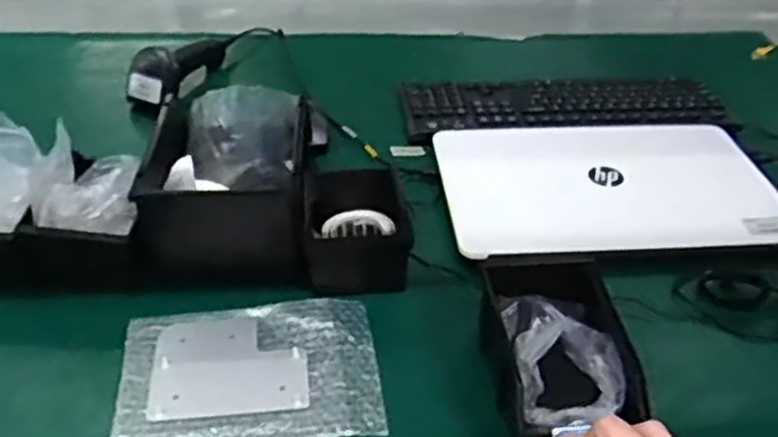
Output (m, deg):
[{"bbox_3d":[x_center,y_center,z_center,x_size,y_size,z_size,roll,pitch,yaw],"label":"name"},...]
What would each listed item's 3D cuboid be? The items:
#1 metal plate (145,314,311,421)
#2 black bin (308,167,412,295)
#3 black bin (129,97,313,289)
[{"bbox_3d":[-0.140,0.128,0.682,0.132,0.005,0.112,-4,38,-6],"label":"metal plate"},{"bbox_3d":[-0.034,0.006,0.792,0.104,0.063,0.140,-3,38,-4],"label":"black bin"},{"bbox_3d":[-0.163,-0.038,0.791,0.161,0.130,0.193,-1,38,-3],"label":"black bin"}]

